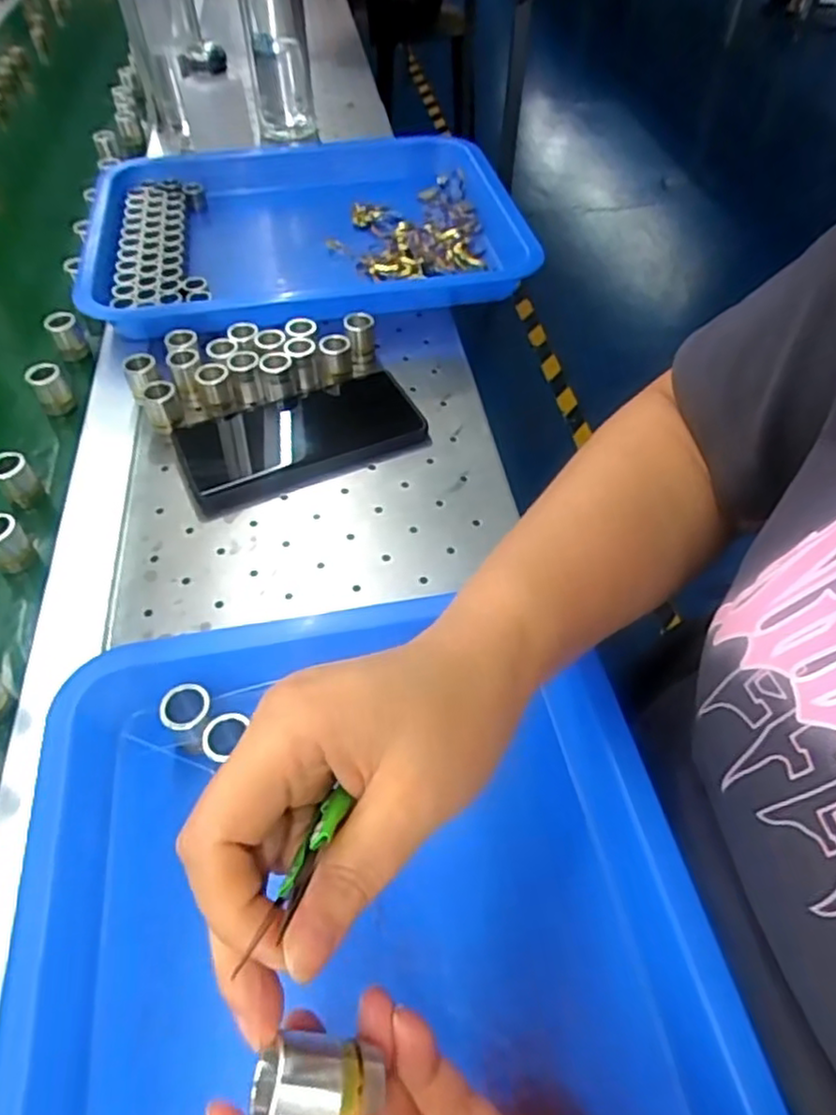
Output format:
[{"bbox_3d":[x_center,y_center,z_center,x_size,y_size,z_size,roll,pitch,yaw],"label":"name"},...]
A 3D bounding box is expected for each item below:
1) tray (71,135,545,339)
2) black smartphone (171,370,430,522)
[{"bbox_3d":[-0.104,-0.315,0.646,0.383,0.039,0.307,-11,51,-7],"label":"tray"},{"bbox_3d":[-0.082,-0.089,0.478,0.164,0.016,0.088,-20,53,-15],"label":"black smartphone"}]

